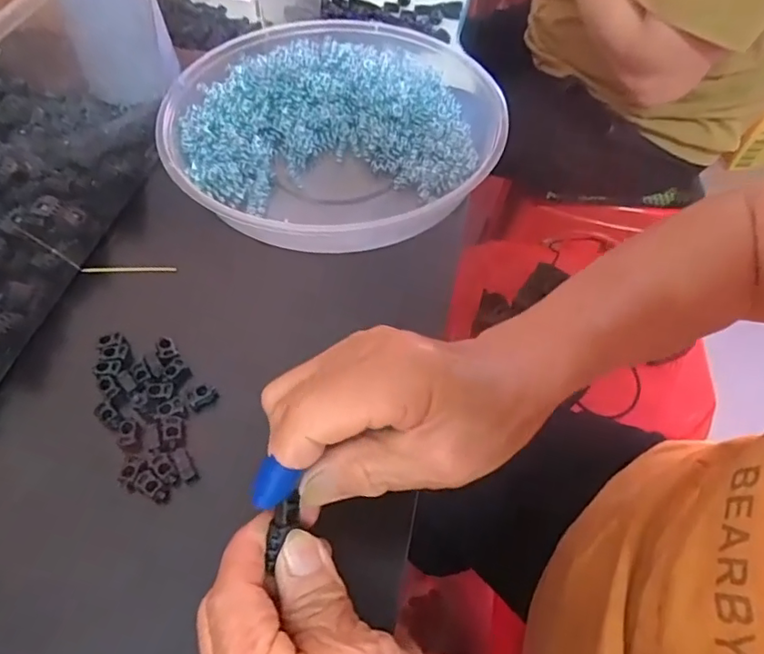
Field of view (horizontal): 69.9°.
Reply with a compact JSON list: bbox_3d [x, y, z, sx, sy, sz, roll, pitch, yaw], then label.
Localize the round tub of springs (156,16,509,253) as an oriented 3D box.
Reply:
[{"bbox_3d":[-0.034,-0.146,0.398,0.235,0.043,0.223,-2,57,-5],"label":"round tub of springs"}]

